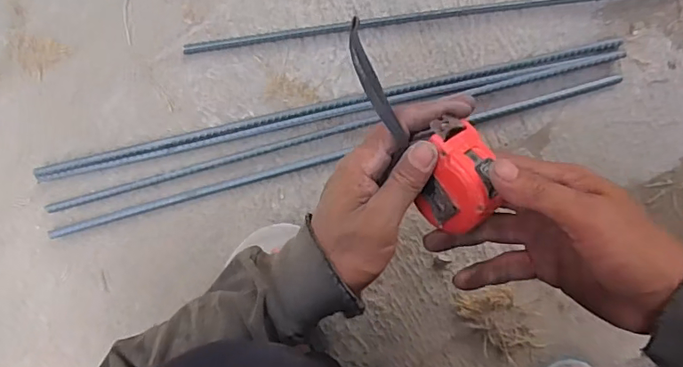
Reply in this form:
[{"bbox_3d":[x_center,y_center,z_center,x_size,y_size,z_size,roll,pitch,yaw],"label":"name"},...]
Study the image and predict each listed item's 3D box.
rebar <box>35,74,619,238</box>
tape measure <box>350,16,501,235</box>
[{"bbox_3d":[-0.003,-0.027,0.519,0.591,0.006,0.012,-15,95,-1],"label":"rebar"},{"bbox_3d":[0.048,-0.038,0.330,0.056,0.038,0.149,-38,90,1],"label":"tape measure"}]

